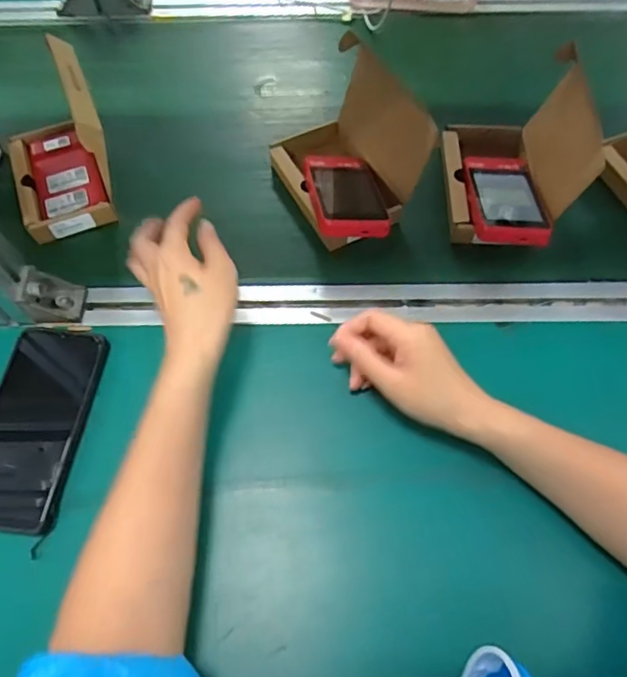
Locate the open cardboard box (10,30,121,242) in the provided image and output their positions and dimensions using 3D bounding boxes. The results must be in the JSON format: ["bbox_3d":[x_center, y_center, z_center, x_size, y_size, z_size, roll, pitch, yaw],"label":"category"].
[{"bbox_3d":[-0.254,-0.190,0.518,0.095,0.119,0.158,-23,62,-6],"label":"open cardboard box"}]

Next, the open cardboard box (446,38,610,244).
[{"bbox_3d":[0.185,-0.178,0.512,0.102,0.111,0.150,-2,61,6],"label":"open cardboard box"}]

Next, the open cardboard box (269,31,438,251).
[{"bbox_3d":[0.034,-0.188,0.533,0.128,0.101,0.162,-27,62,-8],"label":"open cardboard box"}]

